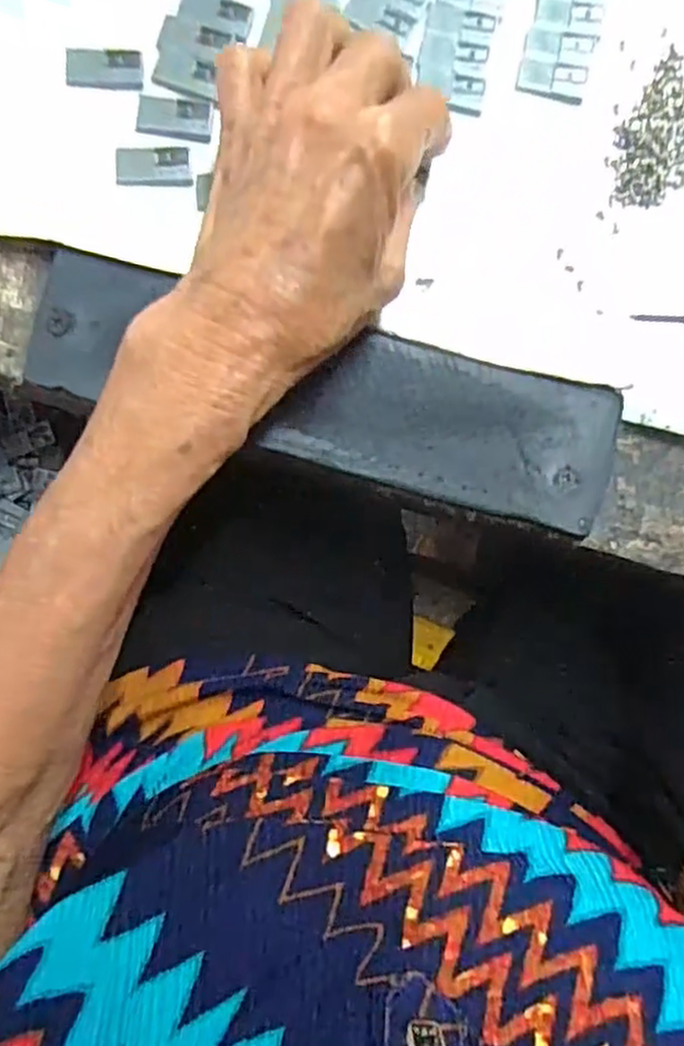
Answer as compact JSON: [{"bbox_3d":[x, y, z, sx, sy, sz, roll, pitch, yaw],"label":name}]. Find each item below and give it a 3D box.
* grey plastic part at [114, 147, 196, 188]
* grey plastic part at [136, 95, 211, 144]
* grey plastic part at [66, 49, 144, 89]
[{"bbox_3d":[-0.070,-0.132,0.266,0.027,0.004,0.014,-4,87,-6],"label":"grey plastic part"},{"bbox_3d":[-0.062,-0.152,0.269,0.027,0.004,0.016,6,86,-6],"label":"grey plastic part"},{"bbox_3d":[-0.088,-0.169,0.267,0.027,0.004,0.013,0,86,-6],"label":"grey plastic part"}]

